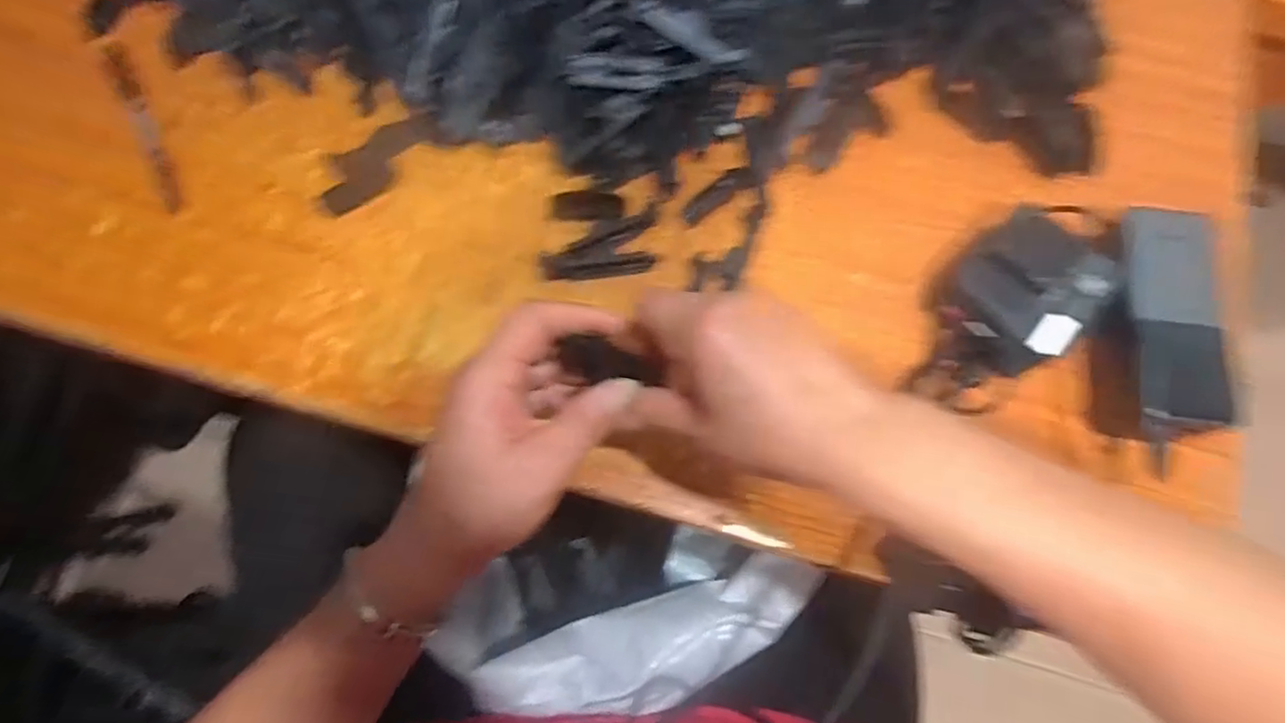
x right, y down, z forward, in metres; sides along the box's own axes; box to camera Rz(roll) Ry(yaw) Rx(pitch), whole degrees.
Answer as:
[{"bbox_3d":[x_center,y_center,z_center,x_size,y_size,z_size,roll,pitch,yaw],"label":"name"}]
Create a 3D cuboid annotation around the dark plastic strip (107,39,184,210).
[{"bbox_3d":[-0.333,-0.159,0.449,0.015,0.009,0.140,-27,76,-9],"label":"dark plastic strip"}]

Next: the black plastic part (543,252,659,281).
[{"bbox_3d":[-0.027,-0.060,0.418,0.068,0.009,0.014,-7,73,-4],"label":"black plastic part"}]

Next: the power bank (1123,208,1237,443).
[{"bbox_3d":[0.302,-0.020,0.394,0.057,0.044,0.133,3,73,-1],"label":"power bank"}]

